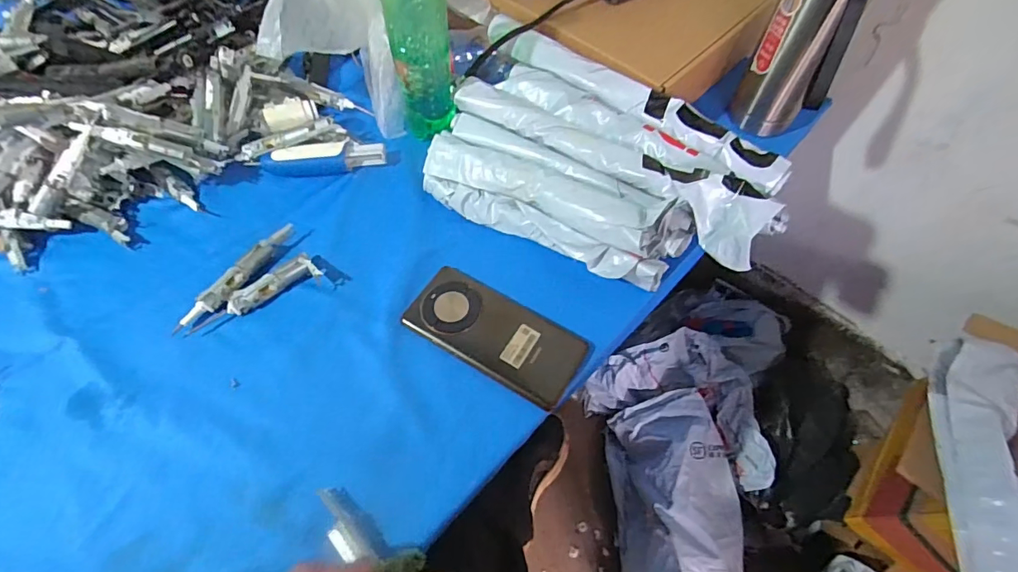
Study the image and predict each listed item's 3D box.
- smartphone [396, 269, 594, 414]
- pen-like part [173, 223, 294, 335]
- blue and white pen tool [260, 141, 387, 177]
[{"bbox_3d":[-0.013,0.042,0.455,0.163,0.009,0.075,27,62,15],"label":"smartphone"},{"bbox_3d":[-0.264,-0.009,0.478,0.021,0.015,0.139,30,63,16],"label":"pen-like part"},{"bbox_3d":[-0.208,-0.145,0.554,0.133,0.022,0.029,-8,59,-6],"label":"blue and white pen tool"}]

